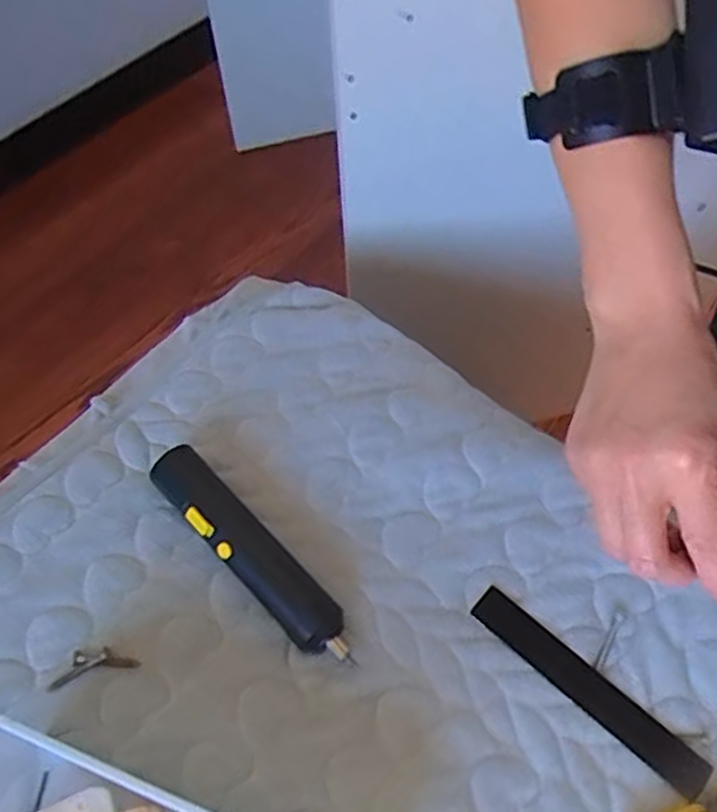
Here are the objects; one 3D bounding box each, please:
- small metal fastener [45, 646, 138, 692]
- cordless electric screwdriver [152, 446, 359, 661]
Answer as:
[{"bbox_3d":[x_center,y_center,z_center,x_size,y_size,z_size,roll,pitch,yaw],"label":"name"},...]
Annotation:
[{"bbox_3d":[-0.165,0.159,0.452,0.053,0.004,0.018,-15,58,-8],"label":"small metal fastener"},{"bbox_3d":[-0.071,0.095,0.477,0.035,0.031,0.172,-38,65,-24],"label":"cordless electric screwdriver"}]

